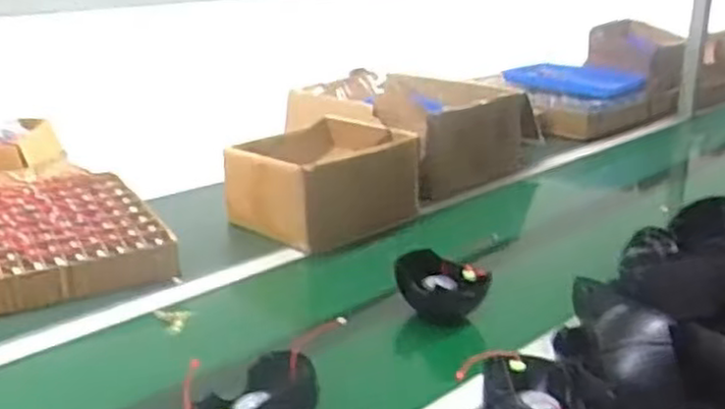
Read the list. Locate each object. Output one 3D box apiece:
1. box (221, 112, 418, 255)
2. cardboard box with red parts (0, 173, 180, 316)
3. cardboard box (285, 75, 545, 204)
[{"bbox_3d":[-0.072,-0.040,1.300,0.234,0.150,0.277,19,28,40],"label":"box"},{"bbox_3d":[-0.516,0.041,1.202,0.310,0.049,0.453,-12,24,-28],"label":"cardboard box with red parts"},{"bbox_3d":[0.112,-0.170,1.592,0.398,0.179,0.403,17,27,37],"label":"cardboard box"}]

